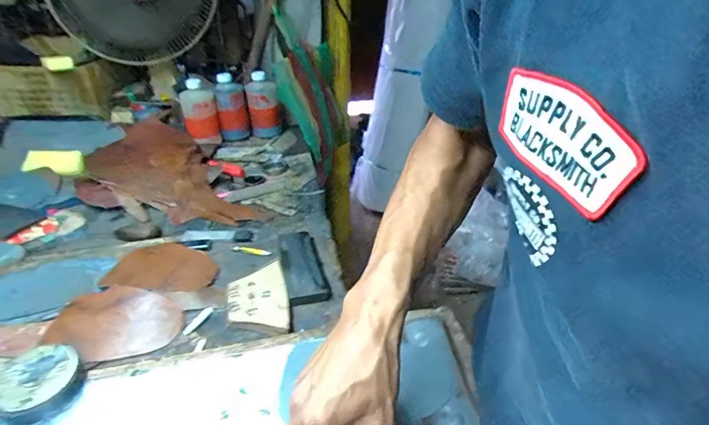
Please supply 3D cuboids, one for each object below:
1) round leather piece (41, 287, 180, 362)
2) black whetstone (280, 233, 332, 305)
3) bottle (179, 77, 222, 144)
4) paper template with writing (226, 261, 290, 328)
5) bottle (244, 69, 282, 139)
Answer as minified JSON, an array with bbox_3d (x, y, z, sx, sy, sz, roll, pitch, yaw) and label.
[{"bbox_3d":[-0.302,0.134,0.523,0.159,0.018,0.101,11,35,14],"label":"round leather piece"},{"bbox_3d":[-0.078,0.070,0.613,0.056,0.014,0.163,-7,35,-13],"label":"black whetstone"},{"bbox_3d":[-0.353,-0.229,0.964,0.073,0.136,0.059,-12,33,-16],"label":"bottle"},{"bbox_3d":[-0.126,0.110,0.550,0.074,0.005,0.117,-14,36,-12],"label":"paper template with writing"},{"bbox_3d":[-0.223,-0.268,1.046,0.074,0.152,0.064,1,34,-1],"label":"bottle"}]

